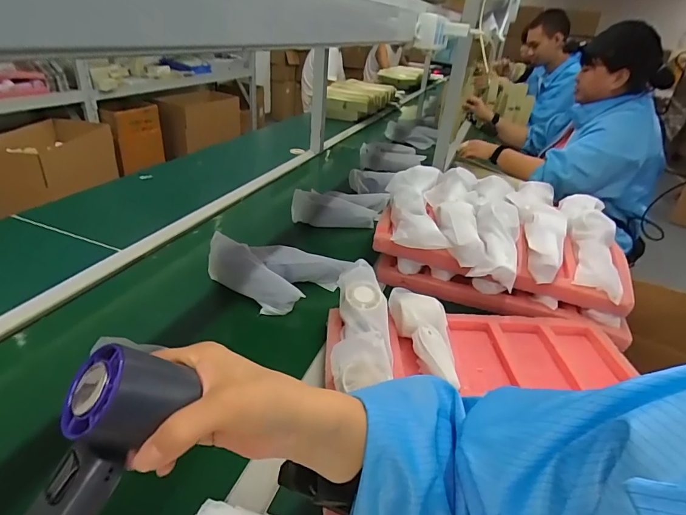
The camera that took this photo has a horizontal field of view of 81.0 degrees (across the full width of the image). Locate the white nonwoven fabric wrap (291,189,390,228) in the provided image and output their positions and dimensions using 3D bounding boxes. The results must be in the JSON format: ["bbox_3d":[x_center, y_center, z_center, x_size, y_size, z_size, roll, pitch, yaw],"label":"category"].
[{"bbox_3d":[-0.001,-0.122,0.969,0.242,0.075,0.073,-1,31,-12],"label":"white nonwoven fabric wrap"}]

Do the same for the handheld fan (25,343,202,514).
[{"bbox_3d":[-0.144,0.119,0.221,0.046,0.060,0.134,-17,46,38],"label":"handheld fan"}]

